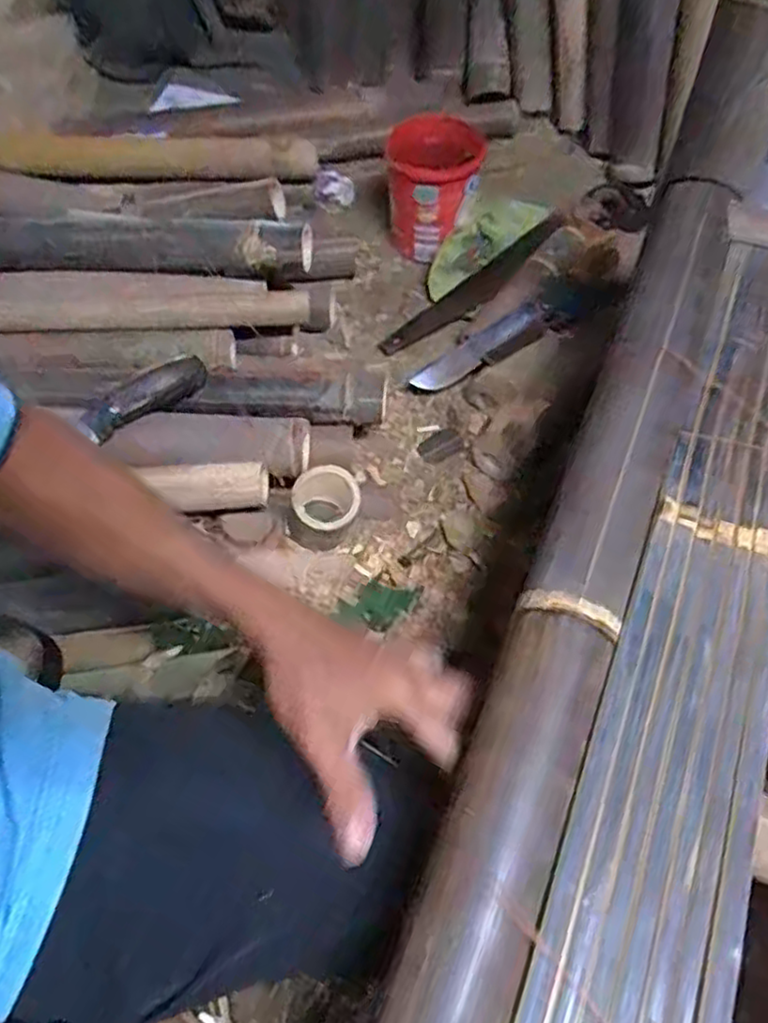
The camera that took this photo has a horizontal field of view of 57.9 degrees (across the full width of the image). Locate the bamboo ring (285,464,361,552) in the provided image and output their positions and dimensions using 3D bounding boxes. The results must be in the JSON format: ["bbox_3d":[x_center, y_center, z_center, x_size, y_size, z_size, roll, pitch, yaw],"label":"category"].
[{"bbox_3d":[-0.072,0.001,0.823,0.087,0.087,0.083,0,60,0],"label":"bamboo ring"}]

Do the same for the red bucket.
[{"bbox_3d":[0.071,-0.479,1.045,0.135,0.175,0.135,0,60,0],"label":"red bucket"}]

